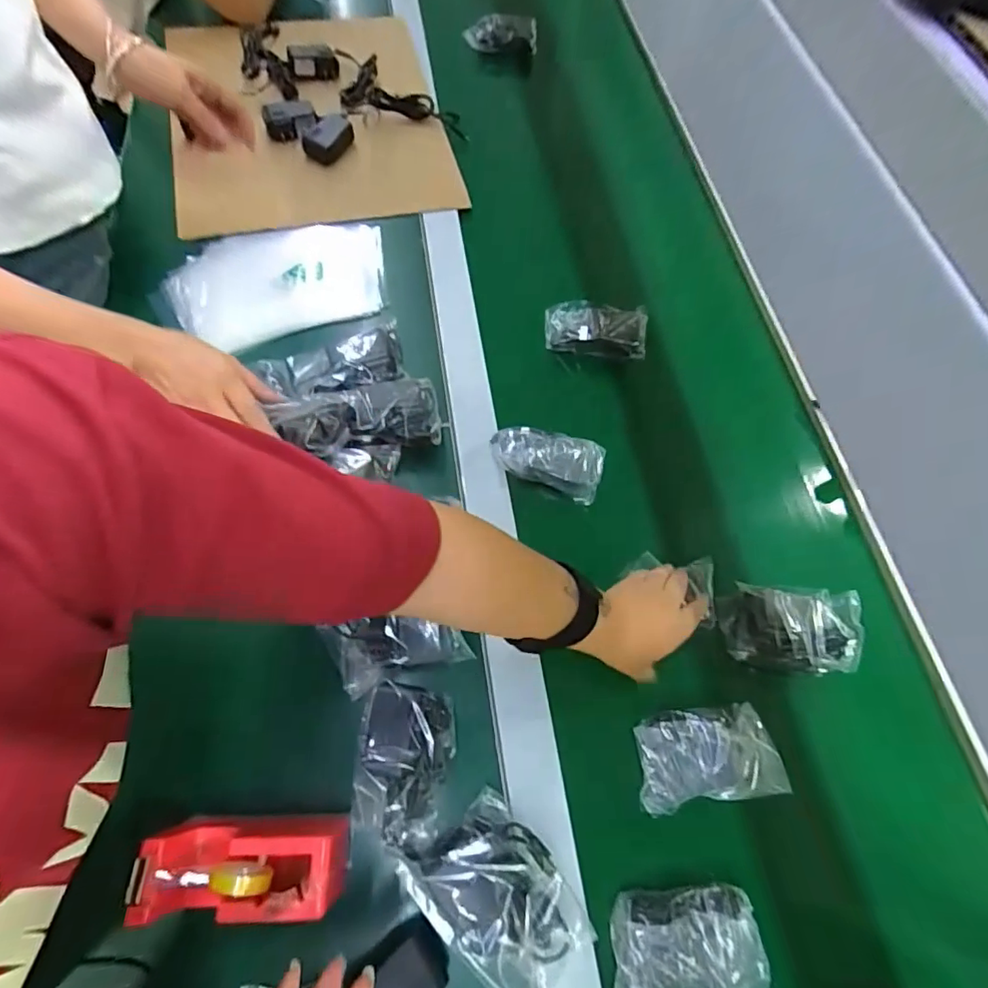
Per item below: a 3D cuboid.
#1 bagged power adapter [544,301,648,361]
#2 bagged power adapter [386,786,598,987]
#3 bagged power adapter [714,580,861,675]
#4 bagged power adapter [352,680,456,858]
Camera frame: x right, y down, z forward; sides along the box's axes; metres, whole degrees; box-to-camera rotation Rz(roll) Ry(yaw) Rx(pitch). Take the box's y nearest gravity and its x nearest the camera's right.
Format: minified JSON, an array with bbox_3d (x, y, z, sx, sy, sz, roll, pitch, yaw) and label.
[{"bbox_3d":[0.130,-0.214,0.666,0.131,0.038,0.072,8,64,2],"label":"bagged power adapter"},{"bbox_3d":[0.005,0.315,0.403,0.095,0.030,0.137,-38,71,-18],"label":"bagged power adapter"},{"bbox_3d":[0.305,0.136,0.528,0.133,0.058,0.087,3,64,-1],"label":"bagged power adapter"},{"bbox_3d":[-0.074,0.221,0.421,0.072,0.023,0.121,5,64,1],"label":"bagged power adapter"}]

